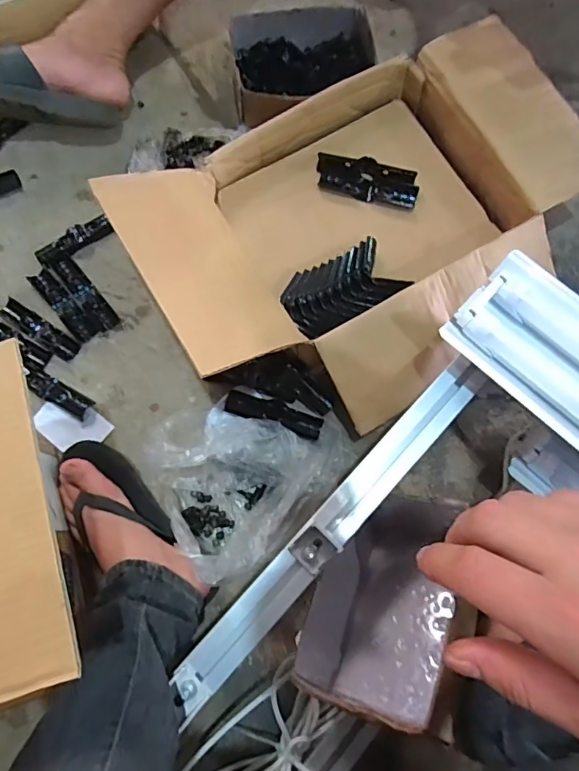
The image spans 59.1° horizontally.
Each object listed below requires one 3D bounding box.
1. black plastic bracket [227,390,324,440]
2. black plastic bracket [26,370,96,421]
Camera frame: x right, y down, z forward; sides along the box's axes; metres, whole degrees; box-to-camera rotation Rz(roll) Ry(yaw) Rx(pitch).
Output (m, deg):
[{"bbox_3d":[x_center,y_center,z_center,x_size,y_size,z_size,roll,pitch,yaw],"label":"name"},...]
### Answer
[{"bbox_3d":[-0.020,0.037,0.665,0.128,0.036,0.033,20,78,6],"label":"black plastic bracket"},{"bbox_3d":[-0.312,0.012,0.689,0.091,0.014,0.031,27,78,7],"label":"black plastic bracket"}]

